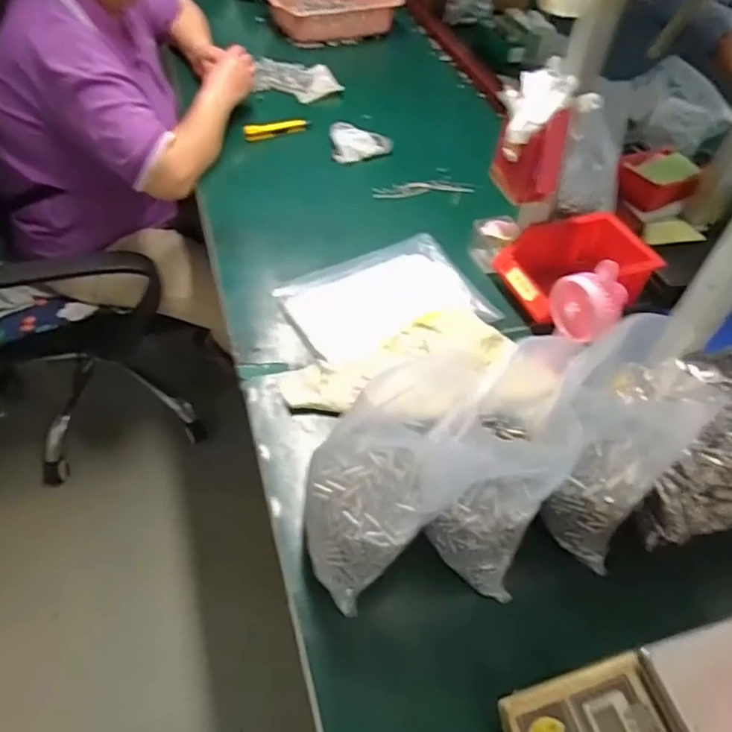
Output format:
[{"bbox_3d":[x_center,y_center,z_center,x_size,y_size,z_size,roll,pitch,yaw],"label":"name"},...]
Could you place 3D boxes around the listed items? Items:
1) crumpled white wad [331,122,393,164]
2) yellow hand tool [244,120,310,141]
[{"bbox_3d":[-0.006,-0.397,1.050,0.110,0.029,0.077,-2,50,-7],"label":"crumpled white wad"},{"bbox_3d":[-0.159,-0.431,1.069,0.126,0.018,0.027,-19,54,-20],"label":"yellow hand tool"}]

